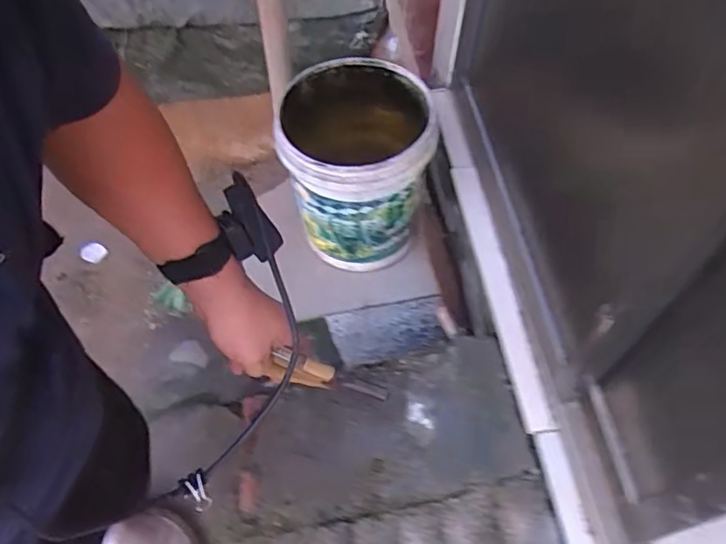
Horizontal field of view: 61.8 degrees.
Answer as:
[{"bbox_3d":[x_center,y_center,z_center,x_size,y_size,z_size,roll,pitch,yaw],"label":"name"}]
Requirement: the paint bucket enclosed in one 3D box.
[{"bbox_3d":[-0.018,-0.212,1.310,0.295,0.382,0.308,0,58,0],"label":"paint bucket"}]

